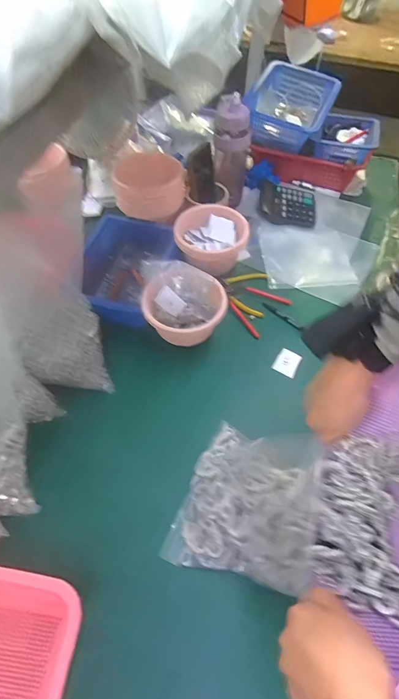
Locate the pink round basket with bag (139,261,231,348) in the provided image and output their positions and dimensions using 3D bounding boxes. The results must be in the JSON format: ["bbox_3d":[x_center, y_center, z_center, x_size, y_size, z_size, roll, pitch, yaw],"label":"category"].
[{"bbox_3d":[-0.029,-0.072,0.652,0.154,0.114,0.139,1,57,0],"label":"pink round basket with bag"}]

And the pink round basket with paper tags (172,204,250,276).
[{"bbox_3d":[0.026,-0.236,0.757,0.150,0.085,0.130,10,58,6],"label":"pink round basket with paper tags"}]

